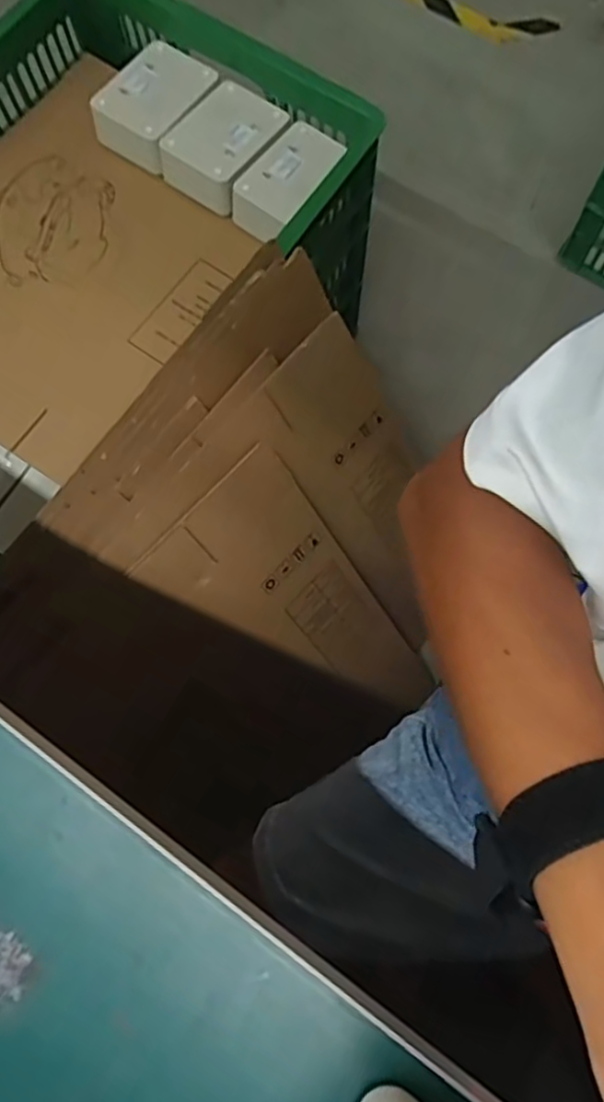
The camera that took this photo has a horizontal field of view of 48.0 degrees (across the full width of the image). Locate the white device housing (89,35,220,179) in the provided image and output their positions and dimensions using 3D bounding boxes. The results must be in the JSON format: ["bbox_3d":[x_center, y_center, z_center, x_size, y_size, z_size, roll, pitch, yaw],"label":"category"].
[{"bbox_3d":[-0.183,-0.558,0.850,0.108,0.053,0.145,32,78,9],"label":"white device housing"}]

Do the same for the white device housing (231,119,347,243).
[{"bbox_3d":[-0.014,-0.444,0.816,0.087,0.043,0.142,34,78,9],"label":"white device housing"}]

